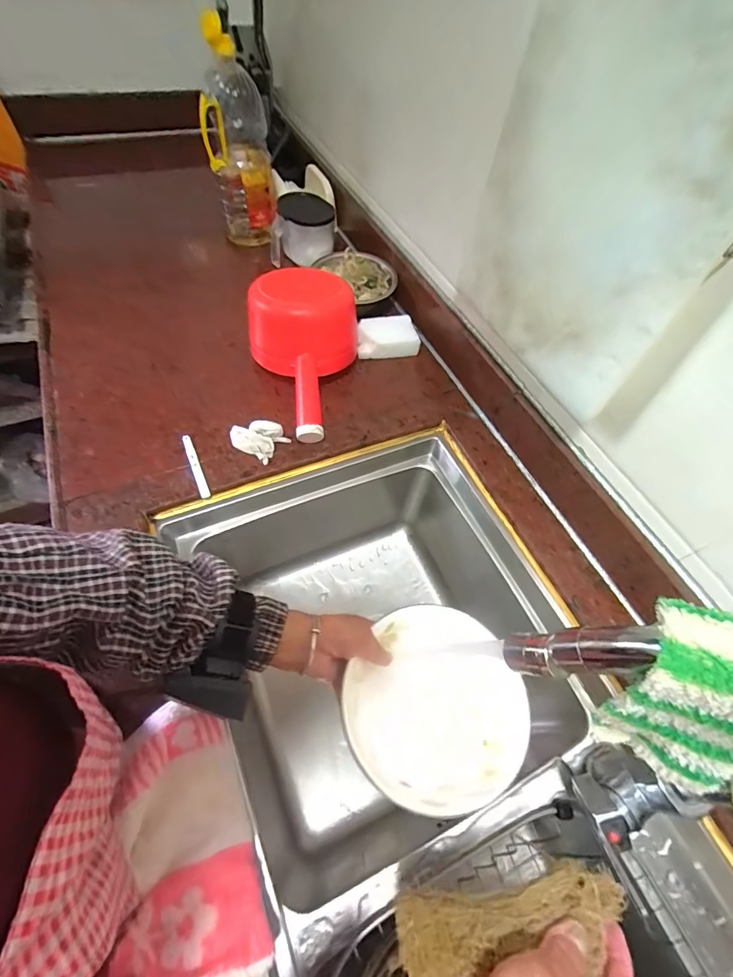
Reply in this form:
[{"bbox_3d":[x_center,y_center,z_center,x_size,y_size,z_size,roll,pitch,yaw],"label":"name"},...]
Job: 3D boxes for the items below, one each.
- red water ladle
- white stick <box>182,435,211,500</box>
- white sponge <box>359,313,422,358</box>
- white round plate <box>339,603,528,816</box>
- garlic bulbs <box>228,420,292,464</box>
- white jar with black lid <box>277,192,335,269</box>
[{"bbox_3d":[-0.091,-0.195,0.589,0.156,0.134,0.241,-1,60,-7],"label":"red water ladle"},{"bbox_3d":[-0.230,-0.032,0.550,0.012,0.009,0.108,-21,62,-17],"label":"white stick"},{"bbox_3d":[0.033,-0.258,0.697,0.100,0.041,0.073,-7,61,-10],"label":"white sponge"},{"bbox_3d":[0.067,0.211,0.406,0.165,0.033,0.171,2,58,-3],"label":"white round plate"},{"bbox_3d":[-0.148,-0.070,0.560,0.063,0.039,0.049,24,60,8],"label":"garlic bulbs"},{"bbox_3d":[-0.116,-0.507,0.796,0.099,0.093,0.093,-7,61,-10],"label":"white jar with black lid"}]

